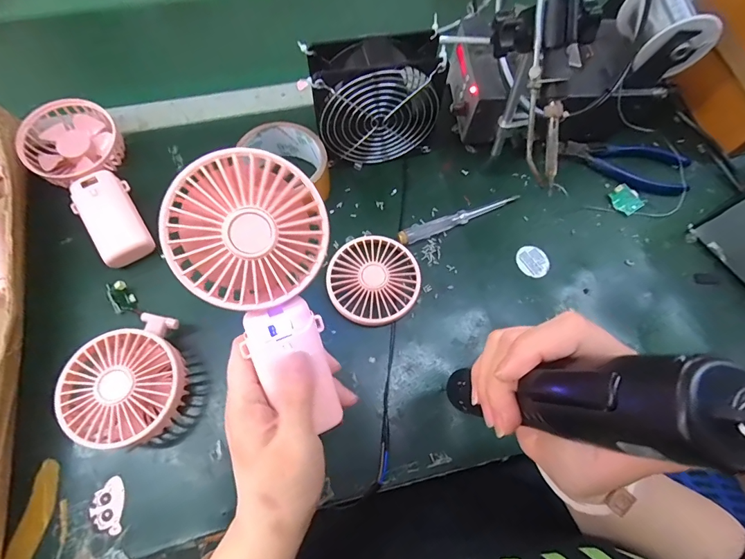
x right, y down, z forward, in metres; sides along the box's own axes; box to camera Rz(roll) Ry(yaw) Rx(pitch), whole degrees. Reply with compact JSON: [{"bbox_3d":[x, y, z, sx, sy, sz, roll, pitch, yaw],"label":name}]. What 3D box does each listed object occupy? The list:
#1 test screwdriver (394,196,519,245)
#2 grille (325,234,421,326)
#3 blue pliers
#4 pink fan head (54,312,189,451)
[{"bbox_3d":[0.089,-0.065,0.411,0.137,0.011,0.018,-20,70,-10],"label":"test screwdriver"},{"bbox_3d":[0.001,0.000,0.381,0.086,0.016,0.086,1,68,-2],"label":"grille"},{"bbox_3d":[0.280,-0.135,0.444,0.137,0.015,0.051,18,69,5],"label":"blue pliers"},{"bbox_3d":[-0.197,0.085,0.323,0.090,0.046,0.099,-23,71,-11],"label":"pink fan head"}]

